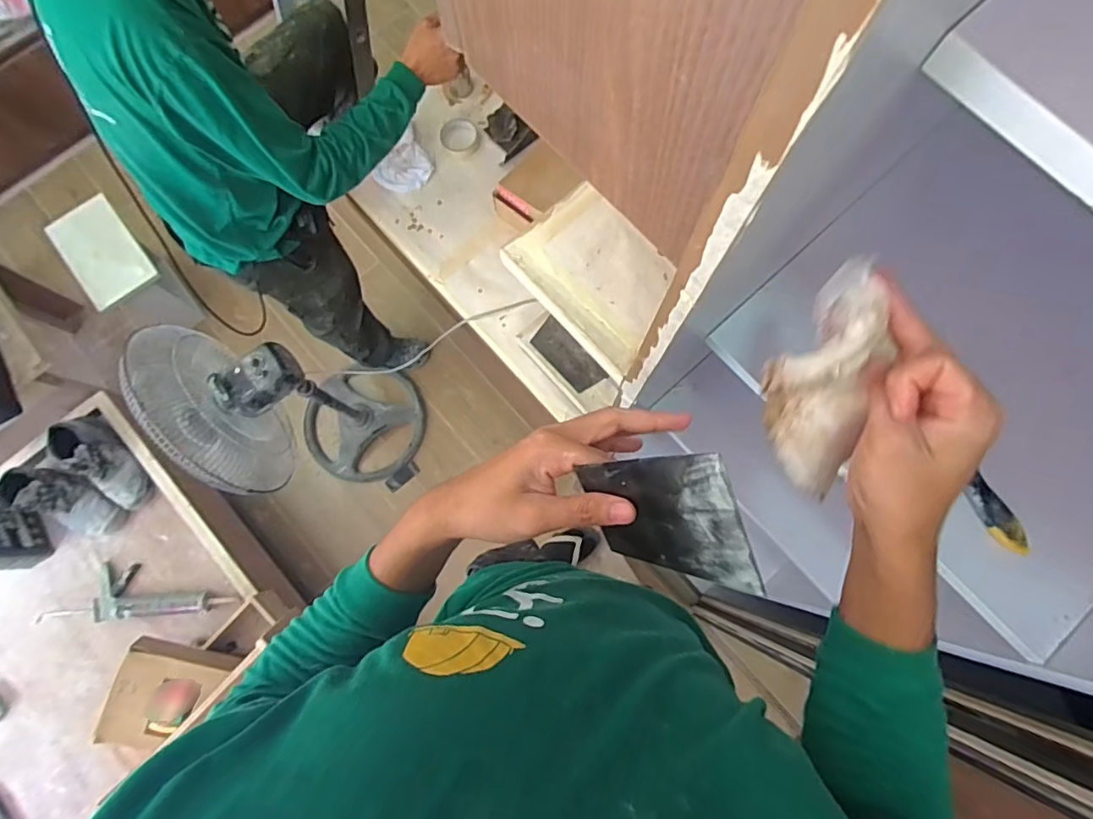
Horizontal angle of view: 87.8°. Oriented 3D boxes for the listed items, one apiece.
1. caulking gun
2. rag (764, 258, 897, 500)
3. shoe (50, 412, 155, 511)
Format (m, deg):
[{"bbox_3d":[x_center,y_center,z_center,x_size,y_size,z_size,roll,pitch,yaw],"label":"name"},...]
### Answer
[{"bbox_3d":[-0.979,0.436,1.368,0.399,0.080,0.127,-6,77,-1],"label":"caulking gun"},{"bbox_3d":[0.180,-0.017,0.390,0.062,0.170,0.064,-7,41,-2],"label":"rag"},{"bbox_3d":[-1.102,0.119,1.387,0.274,0.152,0.095,44,81,9],"label":"shoe"}]

